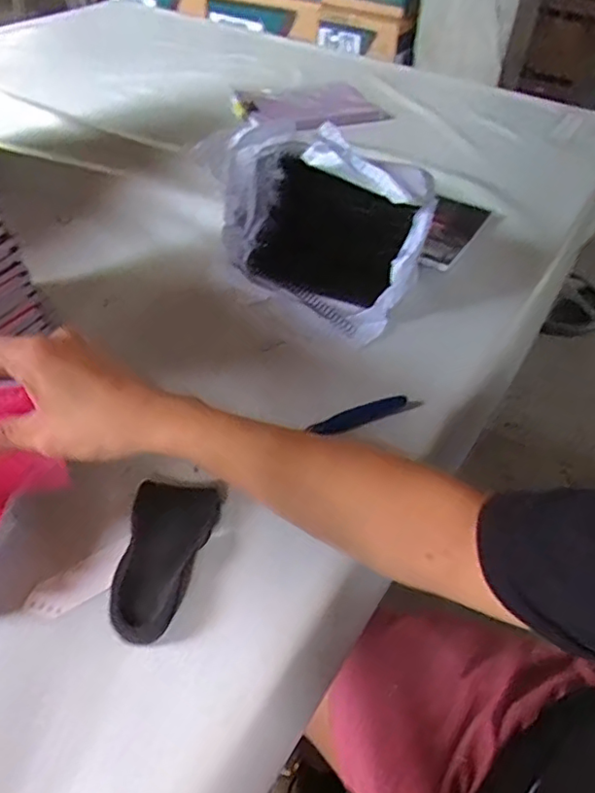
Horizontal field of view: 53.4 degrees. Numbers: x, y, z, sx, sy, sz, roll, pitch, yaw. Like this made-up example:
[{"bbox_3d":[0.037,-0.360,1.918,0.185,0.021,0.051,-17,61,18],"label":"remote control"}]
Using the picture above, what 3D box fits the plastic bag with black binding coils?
[{"bbox_3d":[0.020,-0.185,0.619,0.230,0.169,0.125,31,52,23],"label":"plastic bag with black binding coils"}]

